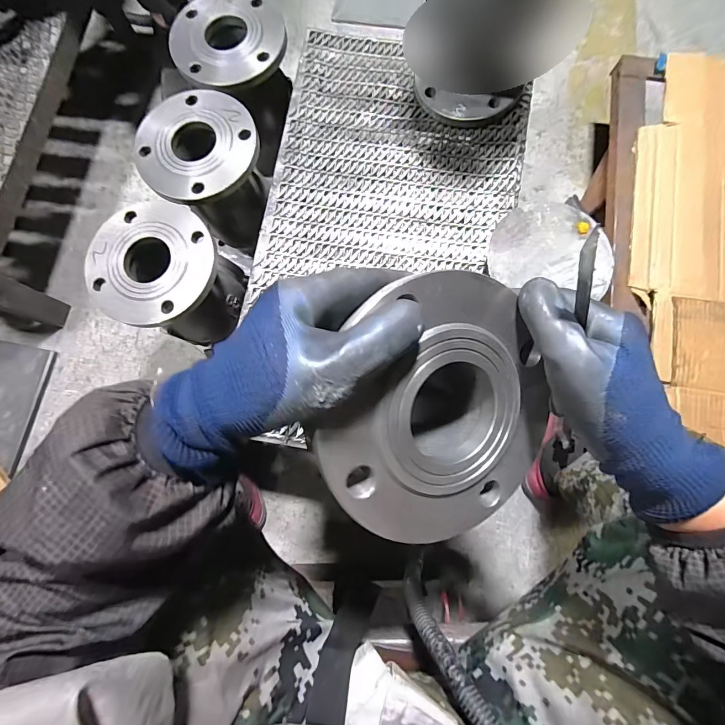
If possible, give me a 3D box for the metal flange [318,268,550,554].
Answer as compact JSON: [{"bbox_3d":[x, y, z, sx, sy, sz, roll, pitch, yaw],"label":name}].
[{"bbox_3d":[0.052,0.029,0.255,0.173,0.067,0.173,20,91,-25],"label":"metal flange"}]

